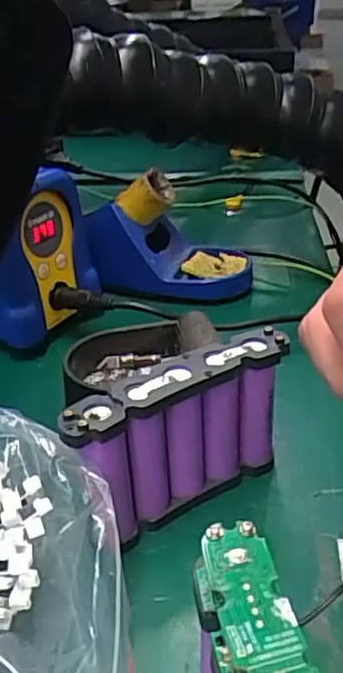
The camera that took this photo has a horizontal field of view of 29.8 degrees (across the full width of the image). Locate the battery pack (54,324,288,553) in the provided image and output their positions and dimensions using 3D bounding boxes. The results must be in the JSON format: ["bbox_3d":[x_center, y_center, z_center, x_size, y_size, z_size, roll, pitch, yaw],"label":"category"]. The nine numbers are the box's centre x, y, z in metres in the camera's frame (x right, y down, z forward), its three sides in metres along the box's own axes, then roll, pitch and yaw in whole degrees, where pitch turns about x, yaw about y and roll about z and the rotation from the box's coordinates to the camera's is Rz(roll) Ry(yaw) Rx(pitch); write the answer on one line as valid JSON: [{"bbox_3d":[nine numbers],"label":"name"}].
[{"bbox_3d":[0.005,0.050,0.309,0.112,0.080,0.022,-21,34,-28],"label":"battery pack"}]

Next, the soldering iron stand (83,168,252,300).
[{"bbox_3d":[-0.003,-0.079,0.524,0.130,0.088,0.084,-8,30,-8],"label":"soldering iron stand"}]

